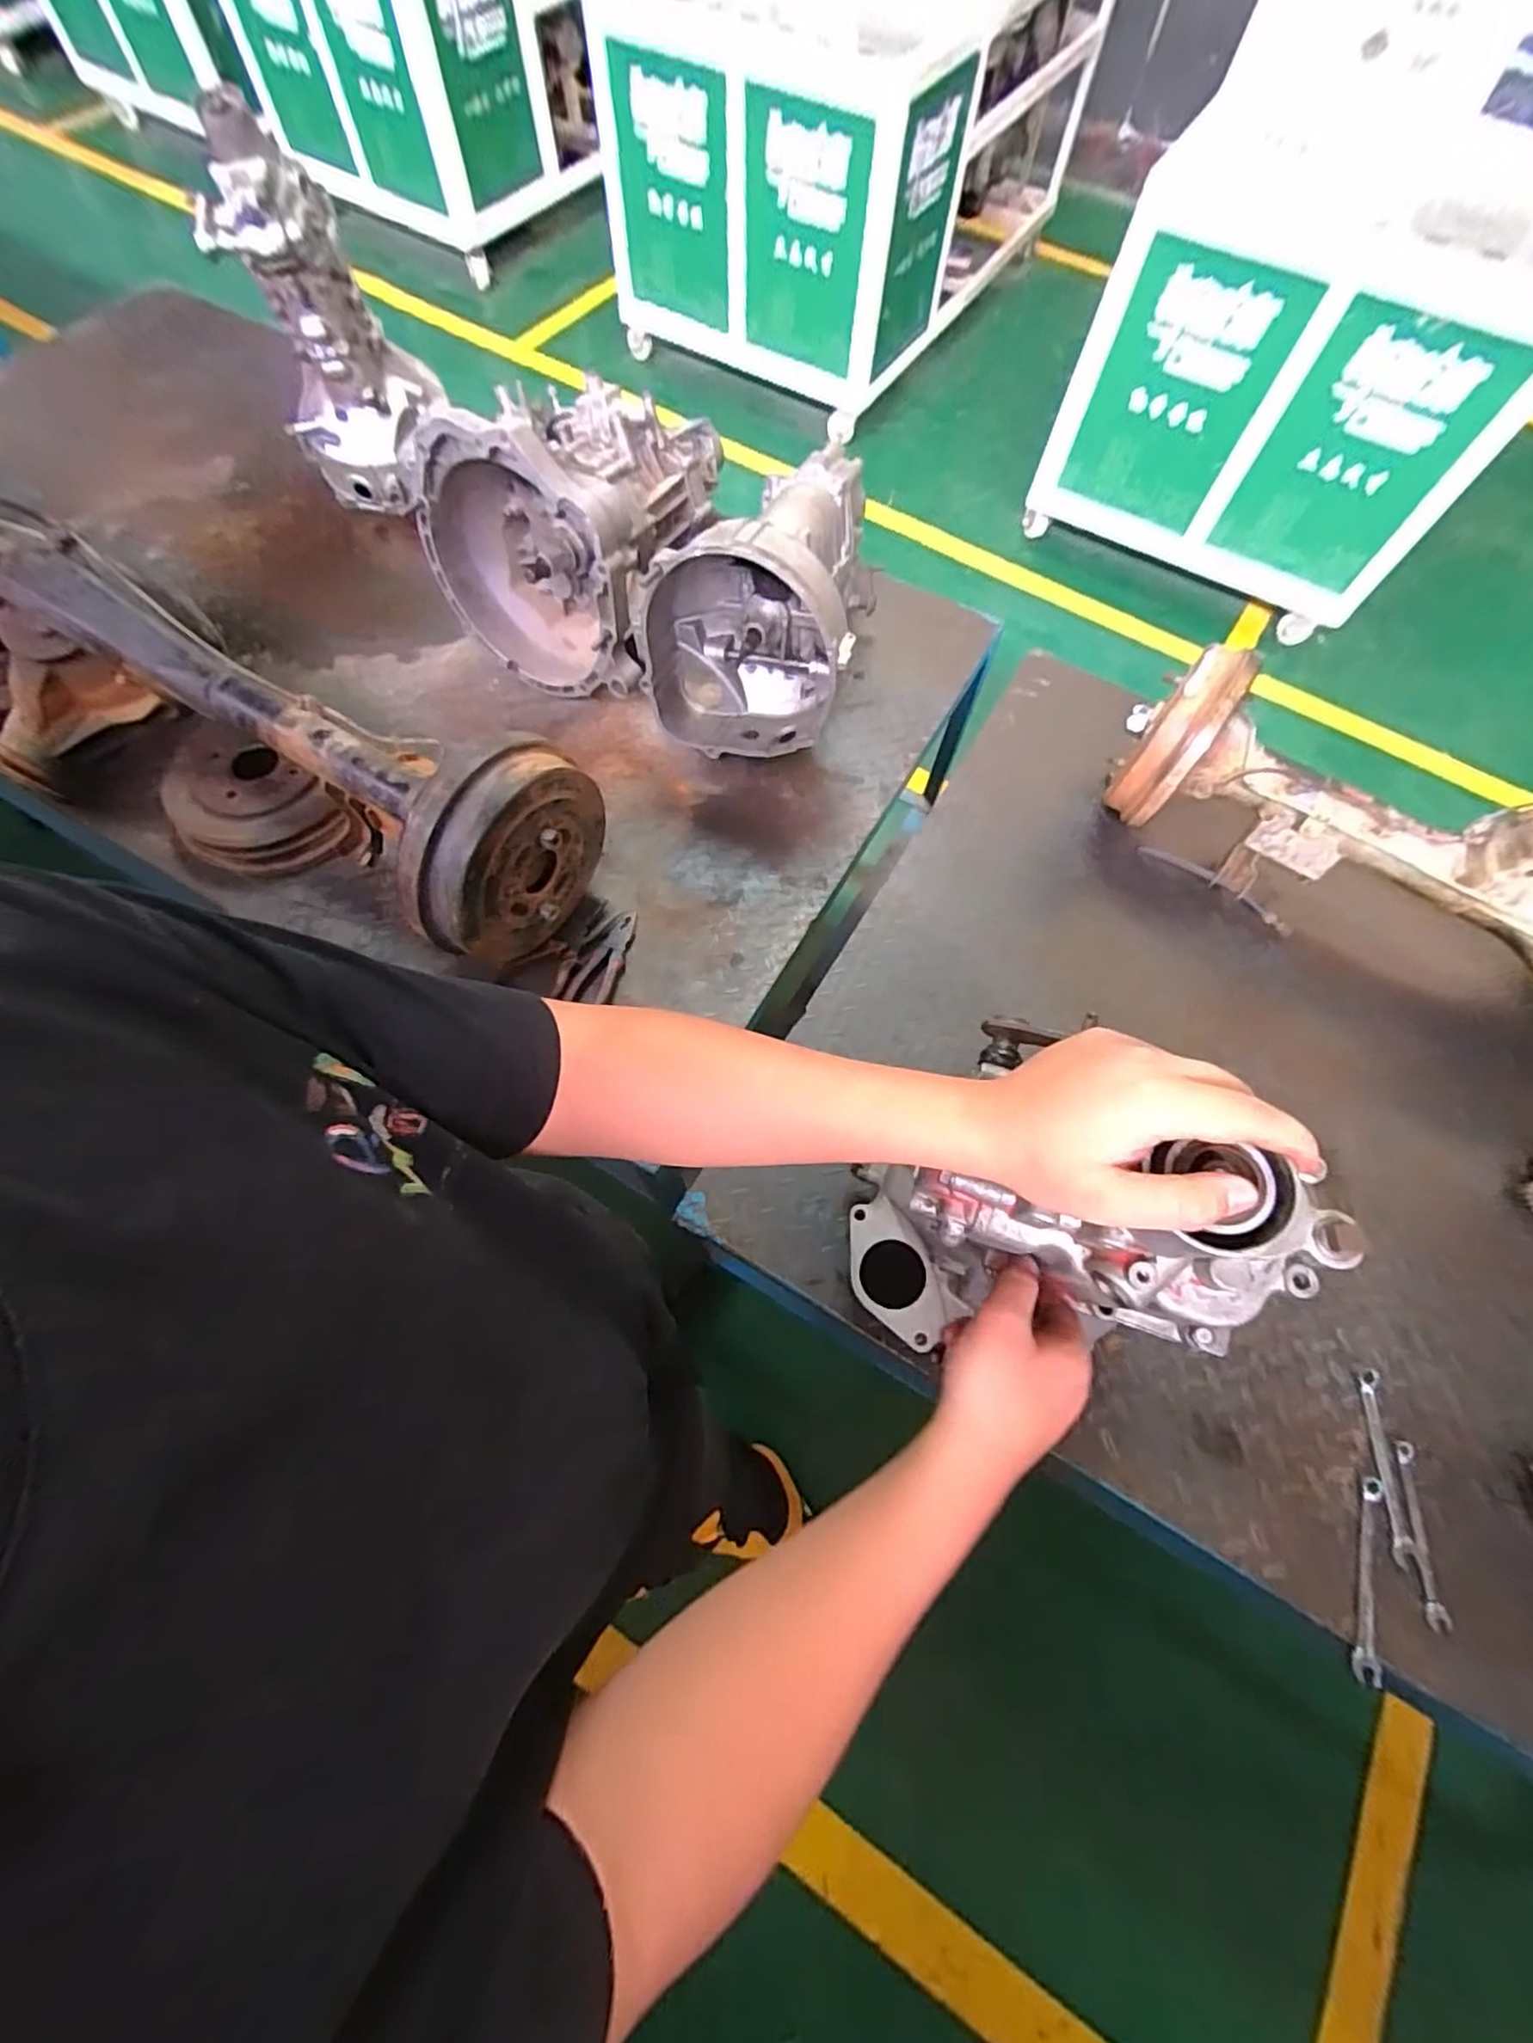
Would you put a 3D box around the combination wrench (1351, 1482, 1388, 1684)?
[{"bbox_3d":[0.596,0.545,0.665,0.029,0.014,0.173,24,69,7],"label":"combination wrench"}]

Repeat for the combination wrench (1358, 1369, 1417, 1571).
[{"bbox_3d":[0.654,0.467,0.719,0.025,0.011,0.175,9,68,1],"label":"combination wrench"}]

